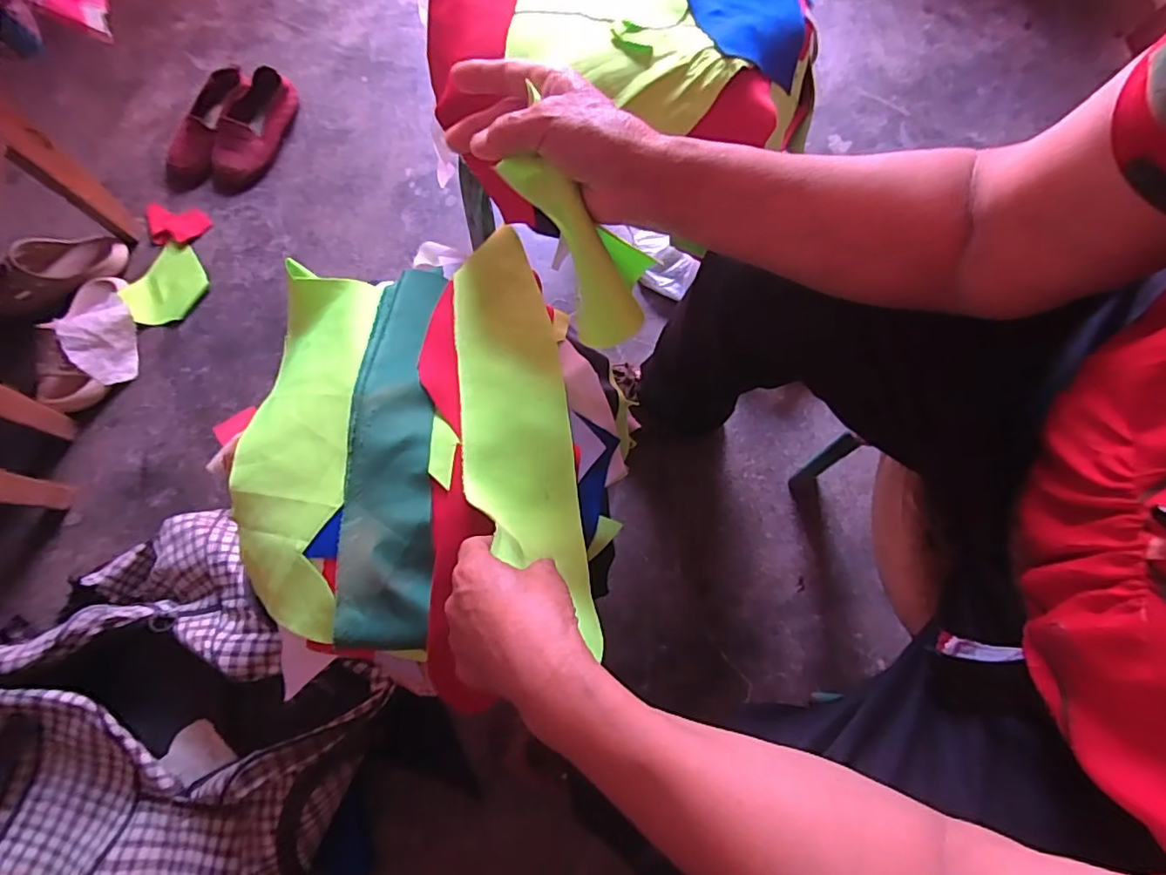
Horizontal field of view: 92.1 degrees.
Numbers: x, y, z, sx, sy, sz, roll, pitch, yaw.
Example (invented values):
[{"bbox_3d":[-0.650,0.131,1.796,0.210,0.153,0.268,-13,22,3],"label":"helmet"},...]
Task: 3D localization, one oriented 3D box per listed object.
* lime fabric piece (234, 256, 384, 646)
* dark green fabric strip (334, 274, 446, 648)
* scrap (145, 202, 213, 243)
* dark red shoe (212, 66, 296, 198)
[{"bbox_3d":[-0.221,-0.006,0.472,0.128,0.047,0.313,1,72,1],"label":"lime fabric piece"},{"bbox_3d":[-0.152,-0.002,0.454,0.068,0.034,0.315,-2,72,0],"label":"dark green fabric strip"},{"bbox_3d":[-0.662,-0.346,0.914,0.107,0.010,0.071,6,72,3],"label":"scrap"},{"bbox_3d":[-0.555,-0.511,0.937,0.085,0.067,0.211,14,72,6],"label":"dark red shoe"}]

